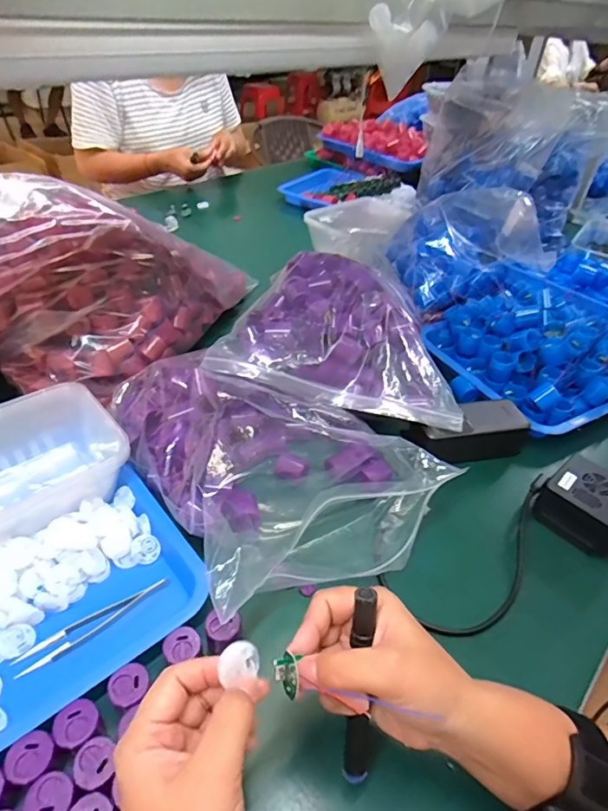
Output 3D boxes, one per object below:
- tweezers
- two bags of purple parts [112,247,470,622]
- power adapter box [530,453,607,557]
[{"bbox_3d":[-0.174,0.179,0.405,0.122,0.010,0.020,-30,52,-33],"label":"tweezers"},{"bbox_3d":[0.000,-0.005,0.536,0.350,0.137,0.337,-25,49,-30],"label":"two bags of purple parts"},{"bbox_3d":[0.295,0.103,0.504,0.071,0.049,0.078,-26,50,-30],"label":"power adapter box"}]

